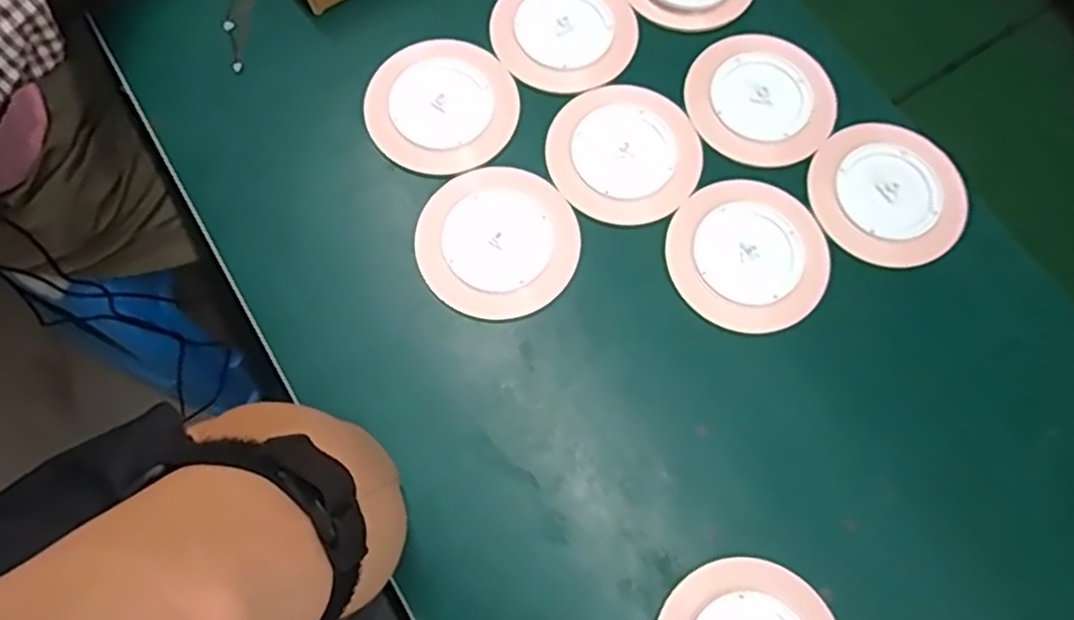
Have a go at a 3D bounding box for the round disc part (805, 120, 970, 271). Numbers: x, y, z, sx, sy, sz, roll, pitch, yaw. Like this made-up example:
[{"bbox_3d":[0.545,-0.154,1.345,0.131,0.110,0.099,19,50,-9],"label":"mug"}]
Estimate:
[{"bbox_3d":[0.228,-0.077,0.452,0.093,0.006,0.098,0,72,-1],"label":"round disc part"}]

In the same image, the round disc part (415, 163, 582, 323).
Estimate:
[{"bbox_3d":[-0.025,-0.045,0.436,0.097,0.008,0.099,0,72,-1],"label":"round disc part"}]

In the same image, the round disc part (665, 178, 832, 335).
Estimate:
[{"bbox_3d":[0.133,-0.036,0.437,0.097,0.004,0.098,0,72,-1],"label":"round disc part"}]

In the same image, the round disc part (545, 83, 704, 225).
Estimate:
[{"bbox_3d":[0.057,-0.105,0.456,0.097,0.006,0.098,0,72,-1],"label":"round disc part"}]

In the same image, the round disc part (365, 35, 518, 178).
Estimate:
[{"bbox_3d":[-0.063,-0.139,0.465,0.095,0.006,0.100,0,72,-1],"label":"round disc part"}]

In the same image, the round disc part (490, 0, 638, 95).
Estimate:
[{"bbox_3d":[0.018,-0.197,0.485,0.096,0.006,0.098,0,72,-1],"label":"round disc part"}]

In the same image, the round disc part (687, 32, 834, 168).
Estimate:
[{"bbox_3d":[0.151,-0.144,0.471,0.094,0.006,0.098,0,72,-1],"label":"round disc part"}]

